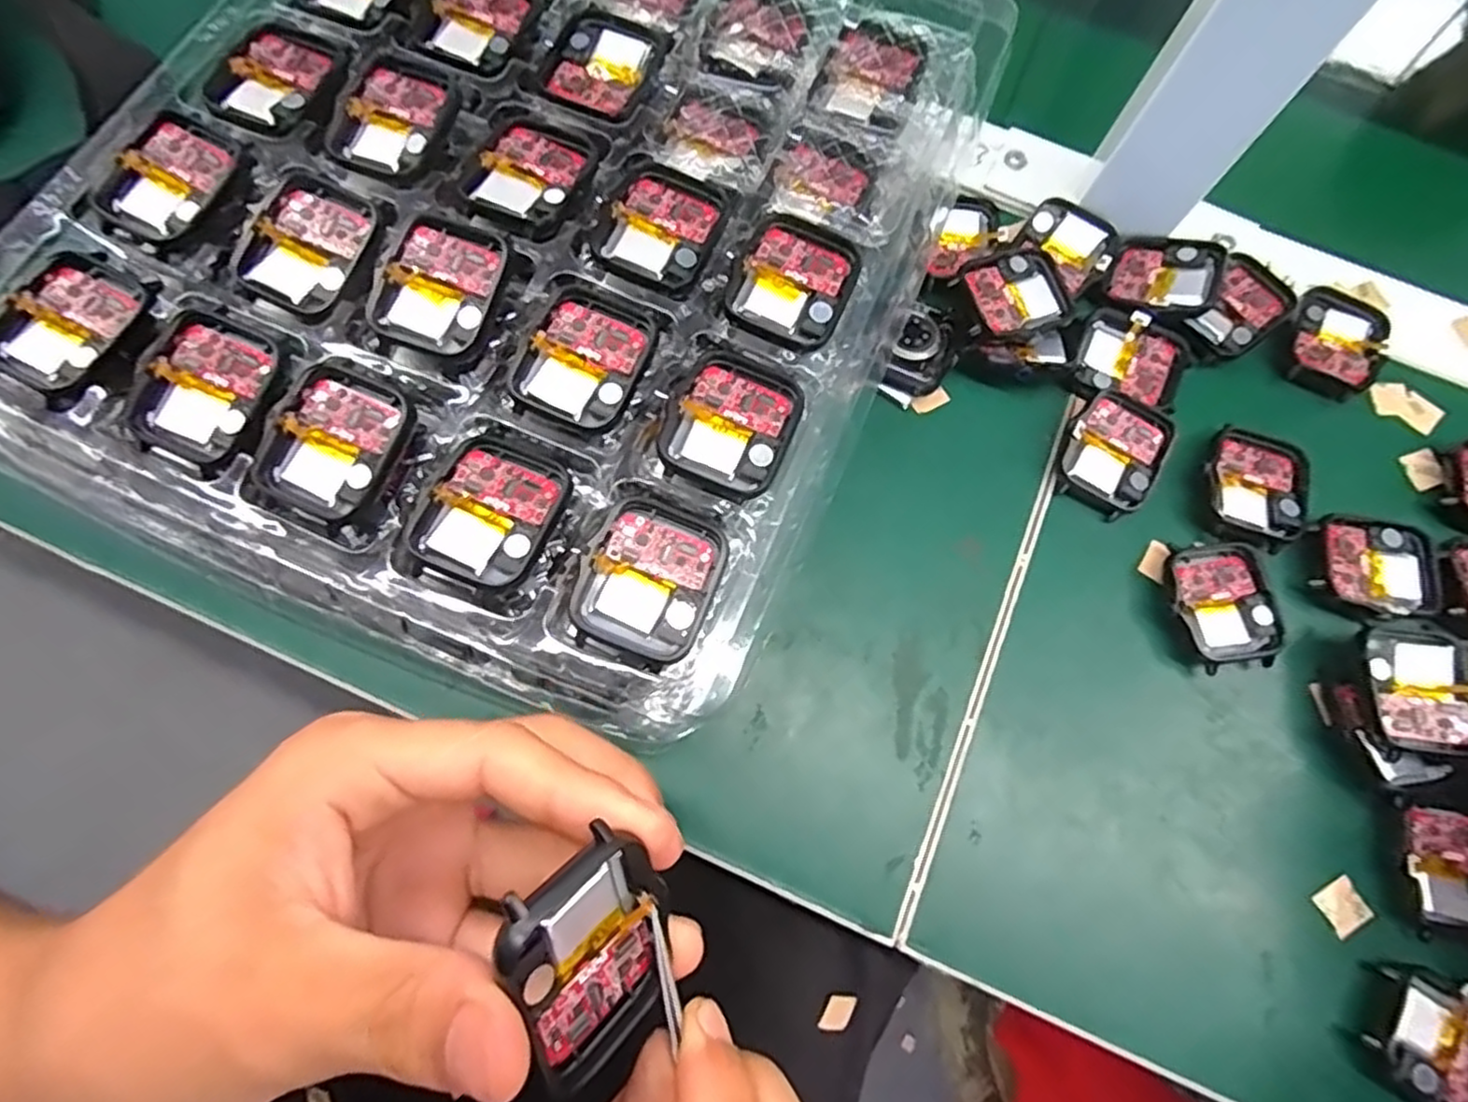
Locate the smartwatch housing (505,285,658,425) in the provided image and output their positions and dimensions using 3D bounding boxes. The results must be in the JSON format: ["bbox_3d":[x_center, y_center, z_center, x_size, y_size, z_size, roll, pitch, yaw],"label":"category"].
[{"bbox_3d":[-0.046,-0.061,0.218,0.036,0.006,0.043,24,74,4],"label":"smartwatch housing"}]

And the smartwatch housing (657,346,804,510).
[{"bbox_3d":[0.000,-0.040,0.219,0.039,0.005,0.046,24,74,4],"label":"smartwatch housing"}]

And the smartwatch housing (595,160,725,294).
[{"bbox_3d":[-0.023,-0.109,0.233,0.036,0.004,0.044,24,74,4],"label":"smartwatch housing"}]

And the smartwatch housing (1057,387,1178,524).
[{"bbox_3d":[0.149,-0.039,0.274,0.038,0.009,0.045,29,86,4],"label":"smartwatch housing"}]

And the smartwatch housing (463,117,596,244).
[{"bbox_3d":[-0.069,-0.126,0.235,0.036,0.004,0.046,19,73,3],"label":"smartwatch housing"}]

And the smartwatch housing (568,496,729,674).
[{"bbox_3d":[-0.024,0.009,0.202,0.037,0.010,0.046,22,73,4],"label":"smartwatch housing"}]

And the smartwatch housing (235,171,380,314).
[{"bbox_3d":[-0.135,-0.099,0.224,0.036,0.008,0.043,23,73,4],"label":"smartwatch housing"}]

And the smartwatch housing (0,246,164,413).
[{"bbox_3d":[-0.203,-0.069,0.213,0.035,0.007,0.047,25,74,5],"label":"smartwatch housing"}]

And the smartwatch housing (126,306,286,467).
[{"bbox_3d":[-0.157,-0.049,0.209,0.035,0.011,0.043,27,74,5],"label":"smartwatch housing"}]

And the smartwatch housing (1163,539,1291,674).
[{"bbox_3d":[0.181,0.020,0.260,0.040,0.010,0.046,-4,73,-3],"label":"smartwatch housing"}]

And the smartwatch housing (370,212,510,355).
[{"bbox_3d":[-0.092,-0.084,0.219,0.034,0.010,0.041,19,73,3],"label":"smartwatch housing"}]

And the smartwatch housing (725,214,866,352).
[{"bbox_3d":[0.021,-0.091,0.232,0.037,0.006,0.045,25,74,4],"label":"smartwatch housing"}]

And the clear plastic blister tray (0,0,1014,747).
[{"bbox_3d":[-0.072,-0.114,0.261,0.261,0.066,0.302,24,73,5],"label":"clear plastic blister tray"}]

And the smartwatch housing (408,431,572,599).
[{"bbox_3d":[-0.071,-0.011,0.203,0.036,0.006,0.047,21,73,3],"label":"smartwatch housing"}]

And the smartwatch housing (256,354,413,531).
[{"bbox_3d":[-0.117,-0.032,0.207,0.036,0.008,0.044,25,74,5],"label":"smartwatch housing"}]

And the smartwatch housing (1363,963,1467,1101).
[{"bbox_3d":[0.226,0.157,0.221,0.046,0.011,0.035,32,74,8],"label":"smartwatch housing"}]

